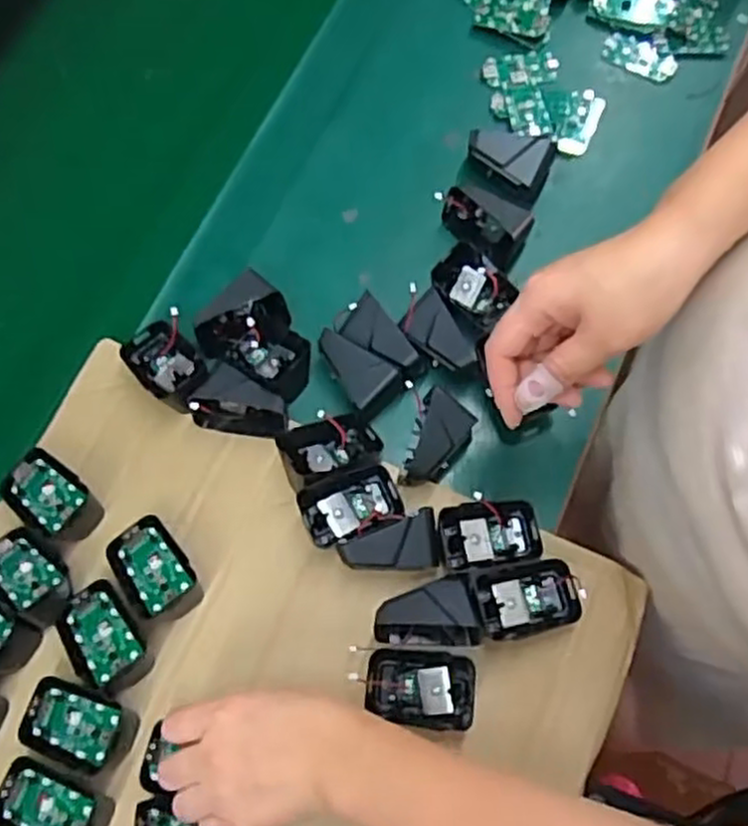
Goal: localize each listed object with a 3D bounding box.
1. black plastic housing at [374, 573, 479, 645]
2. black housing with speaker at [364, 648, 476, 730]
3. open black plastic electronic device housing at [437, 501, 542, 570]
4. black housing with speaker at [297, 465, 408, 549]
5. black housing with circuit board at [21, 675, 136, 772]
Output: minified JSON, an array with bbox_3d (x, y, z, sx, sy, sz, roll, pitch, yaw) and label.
[{"bbox_3d":[0.035,0.127,0.493,0.067,0.030,0.043,1,71,2],"label":"black plastic housing"},{"bbox_3d":[0.030,0.175,0.490,0.068,0.029,0.043,6,72,3],"label":"black housing with speaker"},{"bbox_3d":[0.077,0.081,0.516,0.069,0.027,0.042,-9,71,-2],"label":"open black plastic electronic device housing"},{"bbox_3d":[-0.016,0.065,0.521,0.066,0.032,0.043,-21,72,-6],"label":"black housing with speaker"},{"bbox_3d":[-0.186,0.196,0.481,0.072,0.029,0.044,15,72,6],"label":"black housing with circuit board"}]

